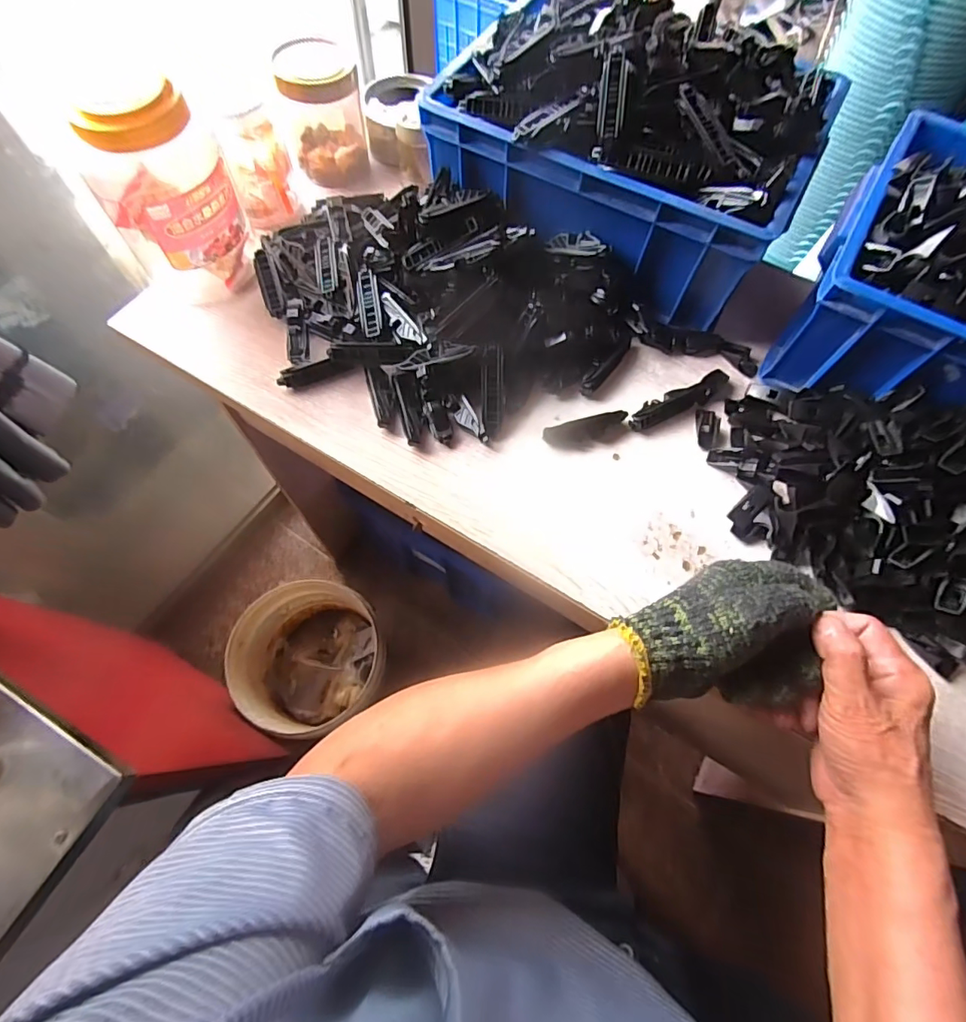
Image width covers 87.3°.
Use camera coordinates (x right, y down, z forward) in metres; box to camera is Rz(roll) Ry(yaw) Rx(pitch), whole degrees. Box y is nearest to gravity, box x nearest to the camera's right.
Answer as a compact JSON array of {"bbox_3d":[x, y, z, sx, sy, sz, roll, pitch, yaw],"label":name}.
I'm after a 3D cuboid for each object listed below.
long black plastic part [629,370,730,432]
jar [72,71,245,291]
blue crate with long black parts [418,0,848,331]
[{"bbox_3d":[0.187,-0.106,0.477,0.113,0.016,0.019,-27,70,-13],"label":"long black plastic part"},{"bbox_3d":[-0.278,-0.280,0.445,0.101,0.172,0.079,-40,74,-17],"label":"jar"},{"bbox_3d":[0.132,-0.353,0.489,0.335,0.146,0.216,22,68,7],"label":"blue crate with long black parts"}]

